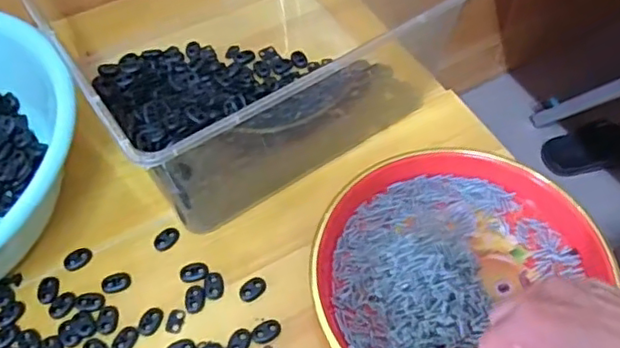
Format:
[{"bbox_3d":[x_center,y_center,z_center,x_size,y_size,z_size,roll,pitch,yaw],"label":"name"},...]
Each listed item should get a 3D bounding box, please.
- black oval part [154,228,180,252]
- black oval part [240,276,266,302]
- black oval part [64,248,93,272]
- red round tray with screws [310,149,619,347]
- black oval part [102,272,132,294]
[{"bbox_3d":[-0.120,0.054,0.515,0.017,0.004,0.023,30,62,20],"label":"black oval part"},{"bbox_3d":[-0.045,0.091,0.488,0.022,0.006,0.016,-24,58,-14],"label":"black oval part"},{"bbox_3d":[-0.191,0.070,0.507,0.023,0.006,0.016,-39,63,-22],"label":"black oval part"},{"bbox_3d":[0.105,0.073,0.466,0.196,0.026,0.207,-1,56,1],"label":"red round tray with screws"},{"bbox_3d":[-0.155,0.087,0.494,0.022,0.004,0.017,-10,56,-5],"label":"black oval part"}]

